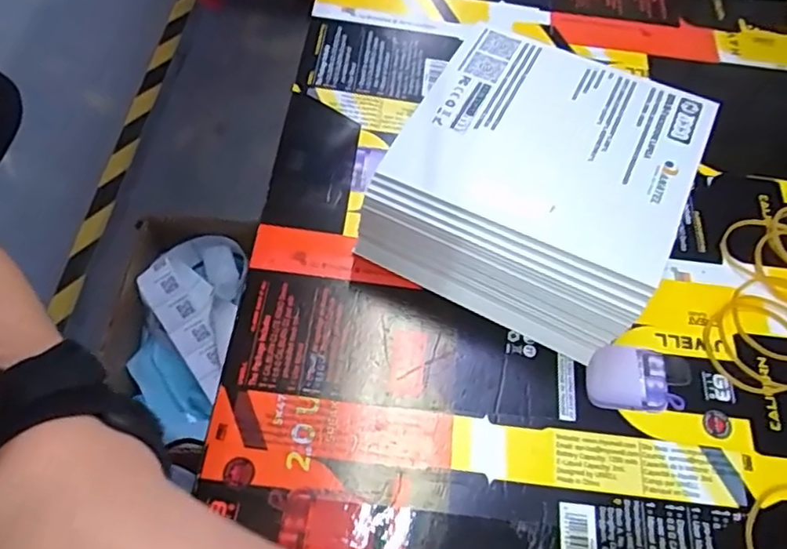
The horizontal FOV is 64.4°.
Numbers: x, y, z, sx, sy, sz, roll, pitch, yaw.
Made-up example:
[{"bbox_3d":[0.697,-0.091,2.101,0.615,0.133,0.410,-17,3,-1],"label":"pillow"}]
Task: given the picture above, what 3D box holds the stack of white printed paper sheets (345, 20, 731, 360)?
[{"bbox_3d":[0.065,-0.041,0.292,0.121,0.057,0.123,26,61,11],"label":"stack of white printed paper sheets"}]

